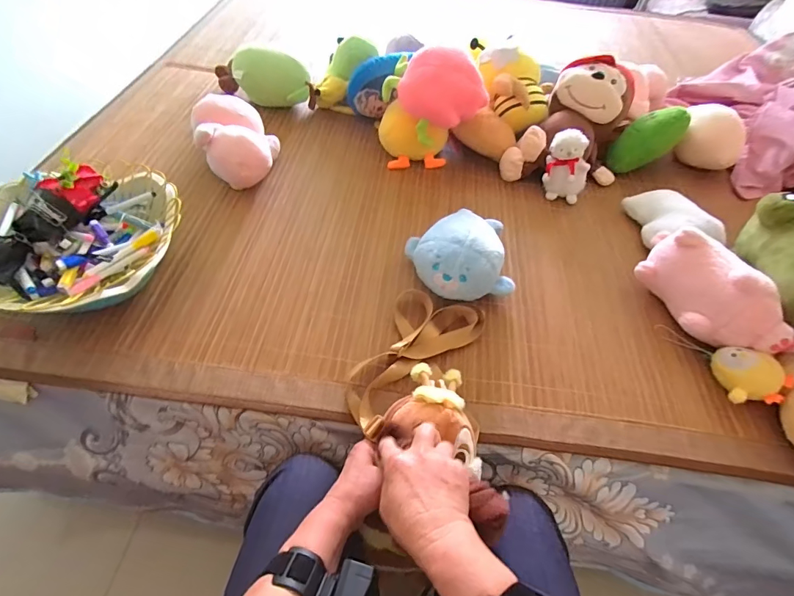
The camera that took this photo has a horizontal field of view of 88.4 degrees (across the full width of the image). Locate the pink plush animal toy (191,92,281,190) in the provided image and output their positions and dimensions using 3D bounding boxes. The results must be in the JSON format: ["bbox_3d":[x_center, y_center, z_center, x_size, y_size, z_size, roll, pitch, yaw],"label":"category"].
[{"bbox_3d":[-0.304,-0.298,0.791,0.139,0.116,0.163,-13,55,-15],"label":"pink plush animal toy"}]

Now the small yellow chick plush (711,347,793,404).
[{"bbox_3d":[0.518,0.117,0.595,0.083,0.061,0.077,3,53,-4],"label":"small yellow chick plush"}]

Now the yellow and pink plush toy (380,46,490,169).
[{"bbox_3d":[0.067,-0.404,0.850,0.187,0.216,0.146,-6,54,-11],"label":"yellow and pink plush toy"}]

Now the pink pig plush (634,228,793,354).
[{"bbox_3d":[0.490,-0.010,0.625,0.088,0.097,0.222,-17,56,-18],"label":"pink pig plush"}]

